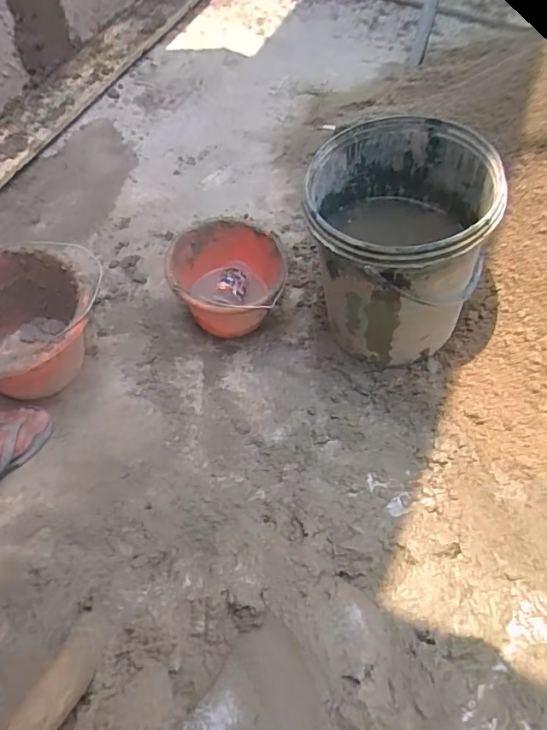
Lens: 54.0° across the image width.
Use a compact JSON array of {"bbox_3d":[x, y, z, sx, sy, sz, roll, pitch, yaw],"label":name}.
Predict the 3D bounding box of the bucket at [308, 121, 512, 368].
[{"bbox_3d":[0.204,-0.196,0.983,0.296,0.368,0.291,-3,58,-1],"label":"bucket"}]

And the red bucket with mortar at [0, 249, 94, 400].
[{"bbox_3d":[-0.468,-0.055,1.025,0.267,0.206,0.286,32,64,19],"label":"red bucket with mortar"}]

